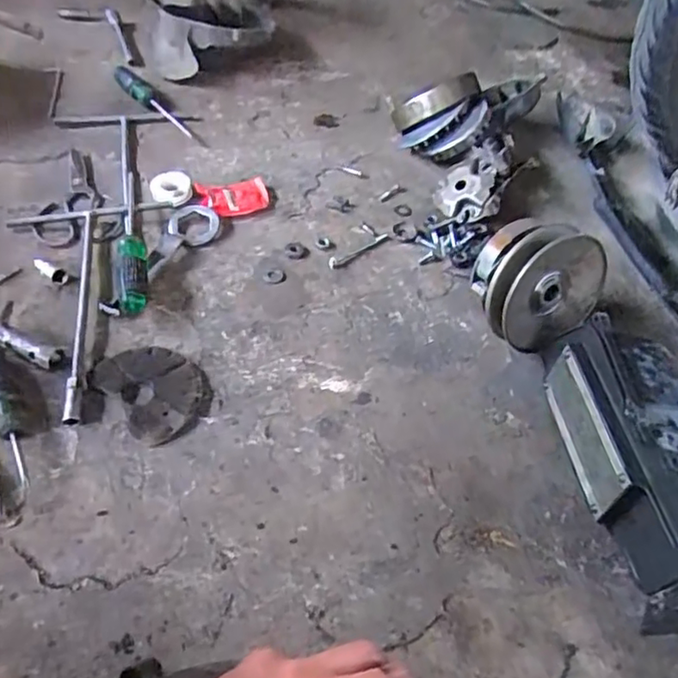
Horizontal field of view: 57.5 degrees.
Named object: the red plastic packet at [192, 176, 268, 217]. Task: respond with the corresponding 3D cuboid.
[{"bbox_3d":[-0.137,-0.183,0.803,0.089,0.022,0.051,-11,51,-14],"label":"red plastic packet"}]

